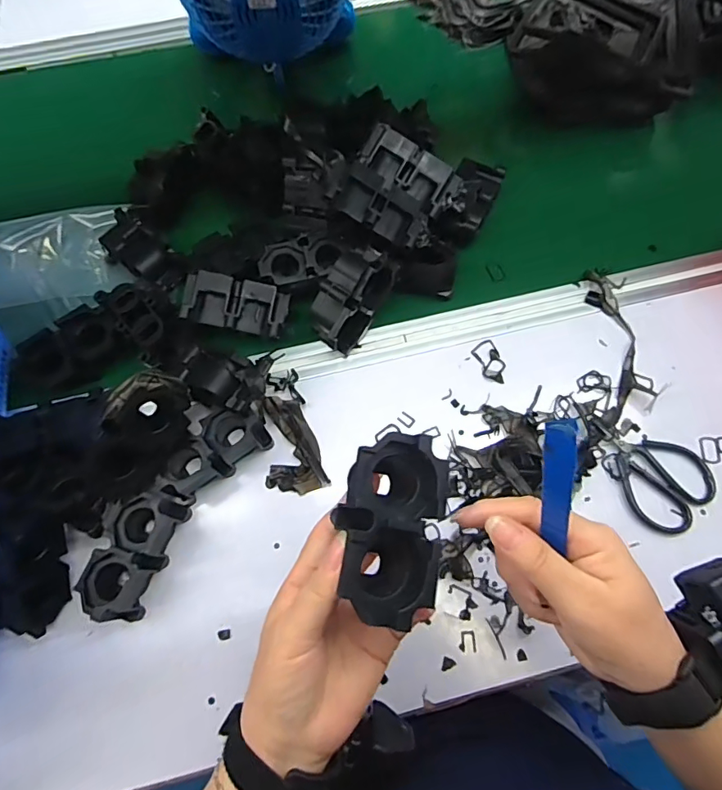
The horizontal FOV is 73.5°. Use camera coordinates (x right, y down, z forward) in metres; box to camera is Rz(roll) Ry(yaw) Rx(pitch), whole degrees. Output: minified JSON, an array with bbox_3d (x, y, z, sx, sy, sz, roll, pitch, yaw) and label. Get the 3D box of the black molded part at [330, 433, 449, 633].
[{"bbox_3d":[0.016,0.073,0.267,0.054,0.044,0.094,6,69,3],"label":"black molded part"}]

